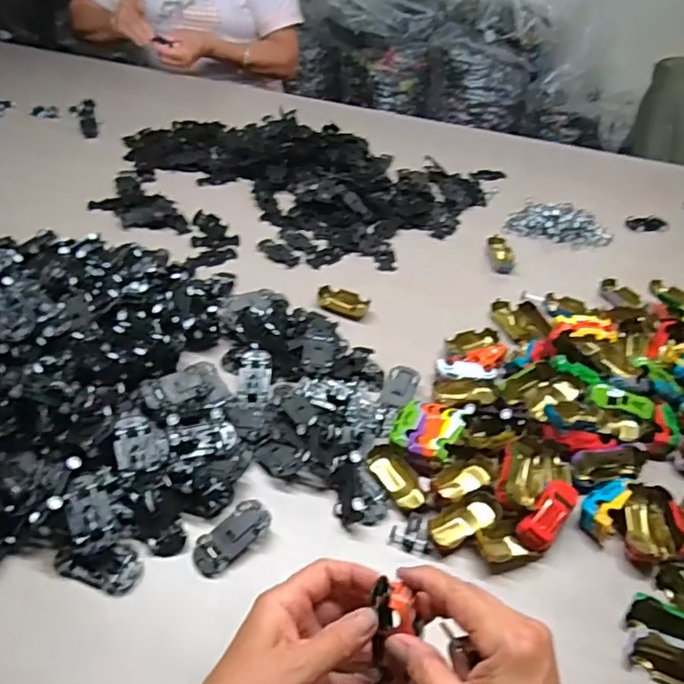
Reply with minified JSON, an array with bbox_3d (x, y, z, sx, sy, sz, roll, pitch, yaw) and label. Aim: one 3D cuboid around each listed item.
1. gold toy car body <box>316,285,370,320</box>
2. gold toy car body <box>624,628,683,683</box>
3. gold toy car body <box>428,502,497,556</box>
[{"bbox_3d":[0.001,-0.048,0.680,0.061,0.013,0.036,14,44,11],"label":"gold toy car body"},{"bbox_3d":[0.234,0.226,0.396,0.066,0.027,0.024,19,45,16],"label":"gold toy car body"},{"bbox_3d":[0.101,0.154,0.474,0.063,0.016,0.028,-21,48,-25],"label":"gold toy car body"}]

